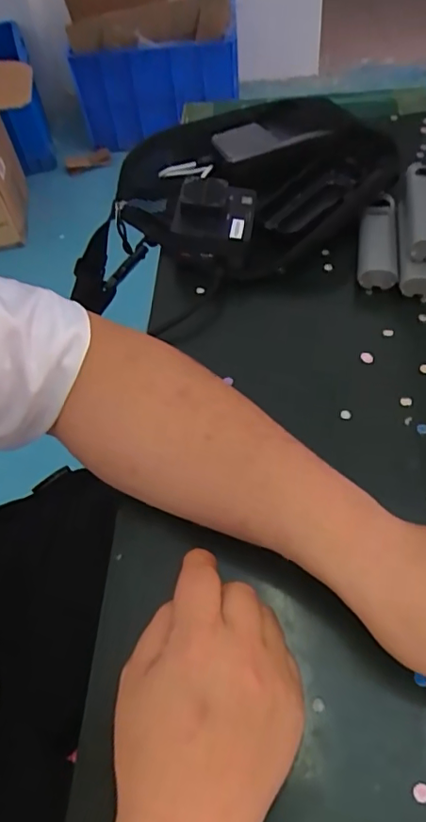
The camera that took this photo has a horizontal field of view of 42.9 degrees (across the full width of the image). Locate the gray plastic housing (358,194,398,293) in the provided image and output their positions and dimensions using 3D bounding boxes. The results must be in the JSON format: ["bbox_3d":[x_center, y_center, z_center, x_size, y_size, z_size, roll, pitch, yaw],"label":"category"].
[{"bbox_3d":[0.146,-0.148,0.480,0.032,0.027,0.096,6,54,10],"label":"gray plastic housing"}]

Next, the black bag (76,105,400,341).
[{"bbox_3d":[0.011,-0.213,0.542,0.312,0.087,0.229,-20,54,-9],"label":"black bag"}]

